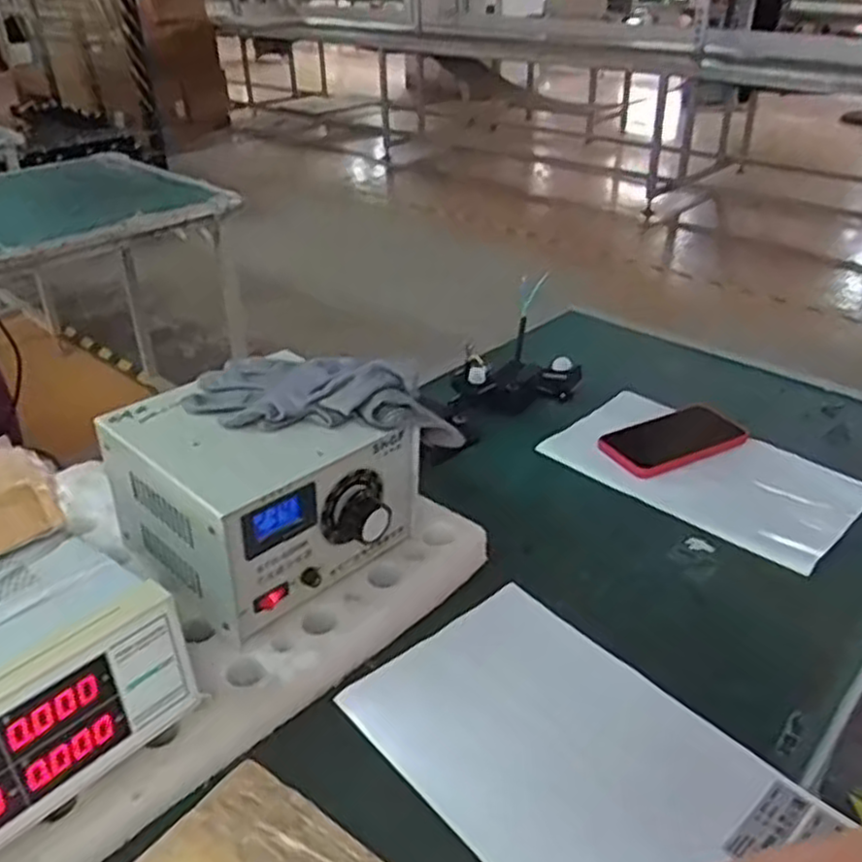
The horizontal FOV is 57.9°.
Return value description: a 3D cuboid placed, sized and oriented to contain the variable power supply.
[{"bbox_3d":[-0.132,0.044,0.641,0.187,0.127,0.187,25,40,34],"label":"variable power supply"}]

